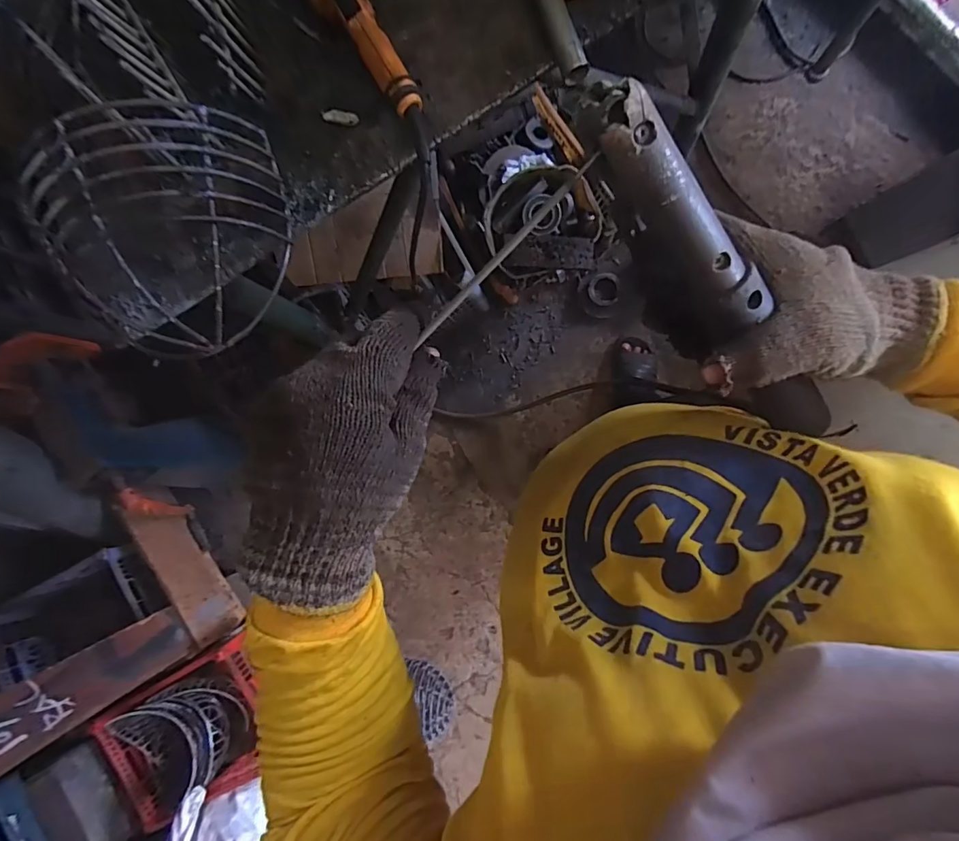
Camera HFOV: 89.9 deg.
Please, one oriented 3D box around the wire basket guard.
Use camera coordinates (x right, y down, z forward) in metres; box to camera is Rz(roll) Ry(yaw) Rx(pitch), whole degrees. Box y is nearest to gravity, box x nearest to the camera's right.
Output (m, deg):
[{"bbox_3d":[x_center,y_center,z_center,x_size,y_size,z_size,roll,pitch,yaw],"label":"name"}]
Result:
[{"bbox_3d":[-0.287,-0.174,0.430,0.183,0.121,0.222,10,92,9],"label":"wire basket guard"}]

